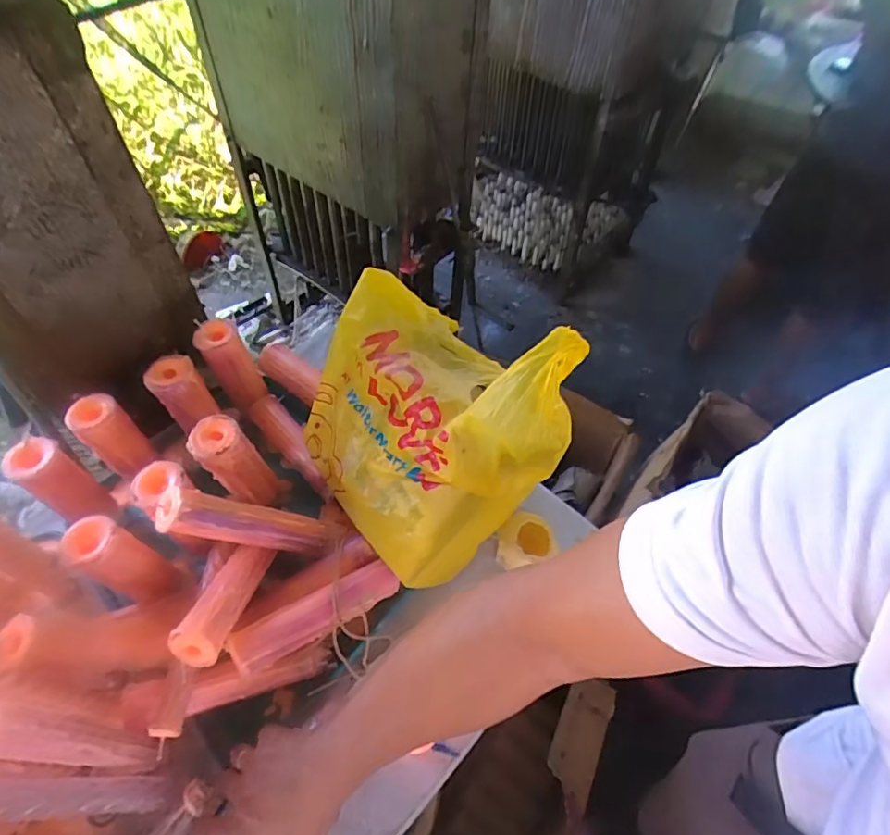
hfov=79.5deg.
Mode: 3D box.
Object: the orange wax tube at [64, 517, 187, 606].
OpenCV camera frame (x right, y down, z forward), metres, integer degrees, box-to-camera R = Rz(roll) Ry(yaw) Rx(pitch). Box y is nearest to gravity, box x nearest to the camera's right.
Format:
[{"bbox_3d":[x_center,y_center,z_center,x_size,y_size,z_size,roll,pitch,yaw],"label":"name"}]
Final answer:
[{"bbox_3d":[-0.366,0.170,0.616,0.067,0.151,0.068,24,57,13],"label":"orange wax tube"}]

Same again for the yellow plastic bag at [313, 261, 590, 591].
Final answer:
[{"bbox_3d":[-0.032,-0.014,0.608,0.218,0.264,0.305,-26,60,-20],"label":"yellow plastic bag"}]

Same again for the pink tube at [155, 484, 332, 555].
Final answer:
[{"bbox_3d":[-0.221,0.125,0.621,0.047,0.213,0.047,-35,51,28],"label":"pink tube"}]

